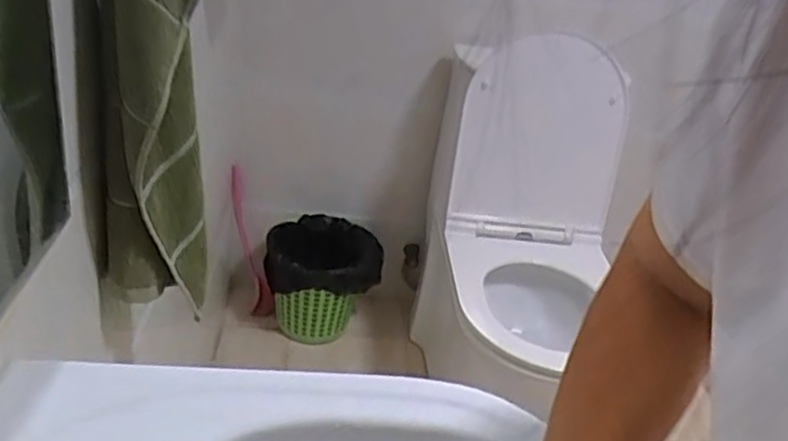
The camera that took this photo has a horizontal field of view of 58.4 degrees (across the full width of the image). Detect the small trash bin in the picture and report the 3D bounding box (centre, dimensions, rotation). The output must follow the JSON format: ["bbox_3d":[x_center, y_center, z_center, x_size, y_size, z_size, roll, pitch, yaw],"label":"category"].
[{"bbox_3d":[-0.178,0.144,1.786,0.286,0.293,0.319,4,30,-4],"label":"small trash bin"}]

